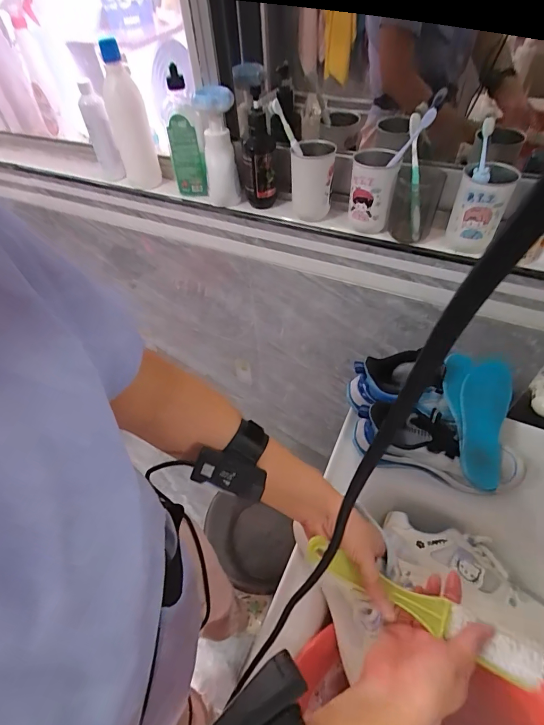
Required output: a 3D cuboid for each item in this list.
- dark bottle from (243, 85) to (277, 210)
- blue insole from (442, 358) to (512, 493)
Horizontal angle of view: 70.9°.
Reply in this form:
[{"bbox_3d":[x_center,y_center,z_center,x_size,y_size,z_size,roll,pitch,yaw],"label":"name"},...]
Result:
[{"bbox_3d":[-0.022,-0.358,0.718,0.061,0.125,0.054,-6,51,0],"label":"dark bottle"},{"bbox_3d":[0.293,0.080,0.545,0.090,0.034,0.193,7,64,10],"label":"blue insole"}]

